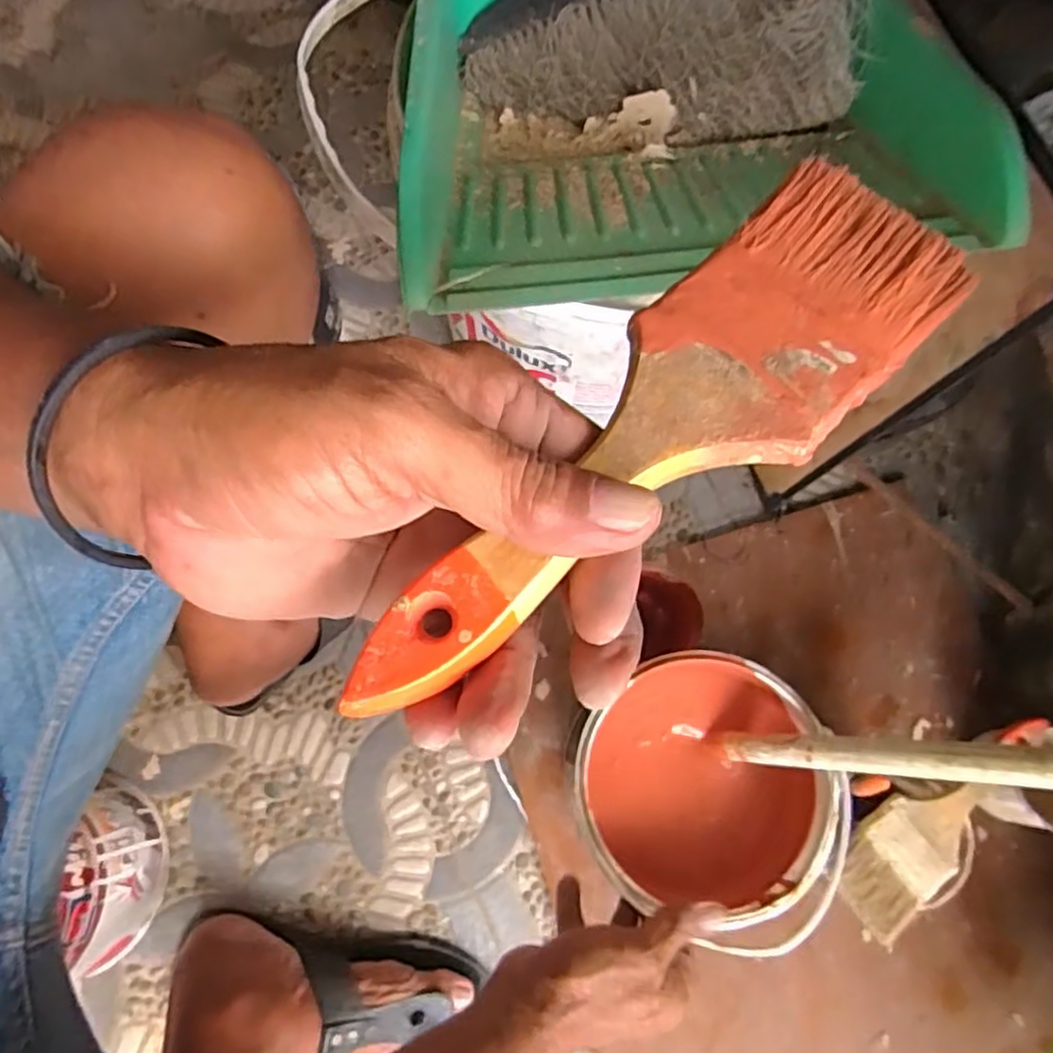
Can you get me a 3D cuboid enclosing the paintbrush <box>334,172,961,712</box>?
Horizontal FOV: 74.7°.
[{"bbox_3d":[0.035,-0.024,0.184,0.198,0.010,0.059,-41,79,-11],"label":"paintbrush"}]

